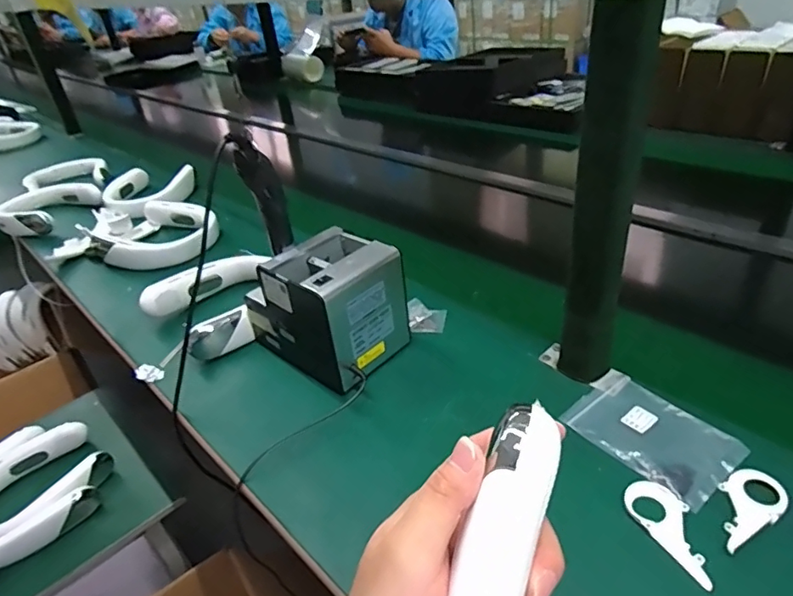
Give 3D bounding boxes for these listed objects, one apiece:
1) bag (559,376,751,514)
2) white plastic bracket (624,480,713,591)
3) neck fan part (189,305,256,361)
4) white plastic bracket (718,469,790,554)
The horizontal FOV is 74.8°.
[{"bbox_3d":[0.262,0.139,0.535,0.105,0.009,0.150,-26,38,-25],"label":"bag"},{"bbox_3d":[0.242,0.198,0.450,0.048,0.004,0.092,-22,37,-21],"label":"white plastic bracket"},{"bbox_3d":[-0.243,0.049,0.717,0.084,0.051,0.034,-22,37,-21],"label":"neck fan part"},{"bbox_3d":[0.306,0.183,0.458,0.092,0.004,0.046,-22,37,-21],"label":"white plastic bracket"}]

